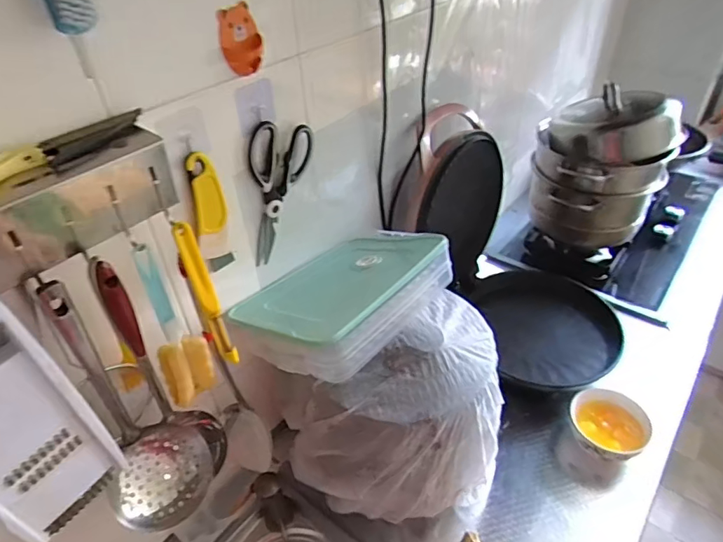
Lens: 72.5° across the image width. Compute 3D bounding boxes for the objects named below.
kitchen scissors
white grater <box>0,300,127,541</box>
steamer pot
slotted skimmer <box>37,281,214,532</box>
[{"bbox_3d":[-0.120,-0.102,0.684,0.103,0.203,0.013,-11,35,-41],"label":"kitchen scissors"},{"bbox_3d":[-0.302,0.140,0.429,0.020,0.250,0.110,20,45,26],"label":"white grater"},{"bbox_3d":[0.563,-0.250,1.180,0.286,0.362,0.319,15,43,21],"label":"steamer pot"},{"bbox_3d":[-0.239,0.145,0.504,0.105,0.322,0.082,-25,44,-25],"label":"slotted skimmer"}]

